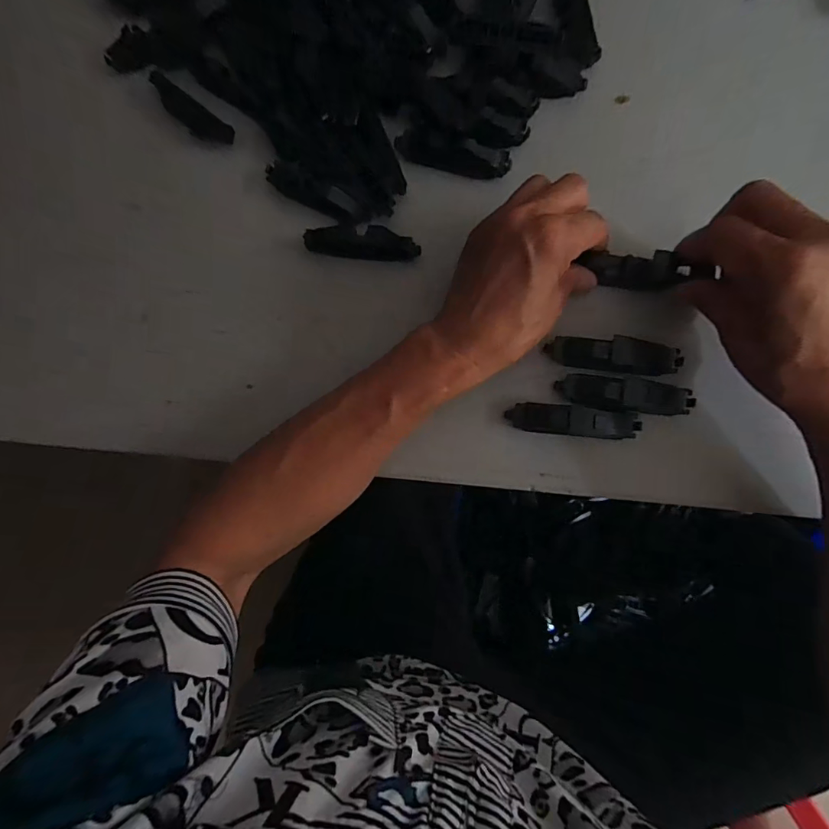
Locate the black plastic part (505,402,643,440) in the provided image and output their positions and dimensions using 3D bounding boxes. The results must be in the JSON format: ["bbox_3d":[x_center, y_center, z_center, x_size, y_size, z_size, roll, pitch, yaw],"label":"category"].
[{"bbox_3d":[0.101,0.004,0.295,0.080,0.020,0.018,6,89,8],"label":"black plastic part"}]

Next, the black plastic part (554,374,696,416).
[{"bbox_3d":[0.133,-0.012,0.294,0.080,0.015,0.020,7,89,8],"label":"black plastic part"}]

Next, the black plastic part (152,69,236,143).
[{"bbox_3d":[-0.172,-0.229,0.351,0.083,0.006,0.021,38,93,7],"label":"black plastic part"}]

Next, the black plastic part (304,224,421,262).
[{"bbox_3d":[-0.037,-0.121,0.323,0.080,0.004,0.023,8,90,8],"label":"black plastic part"}]

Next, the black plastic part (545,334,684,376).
[{"bbox_3d":[0.126,-0.037,0.292,0.079,0.022,0.021,5,89,8],"label":"black plastic part"}]

